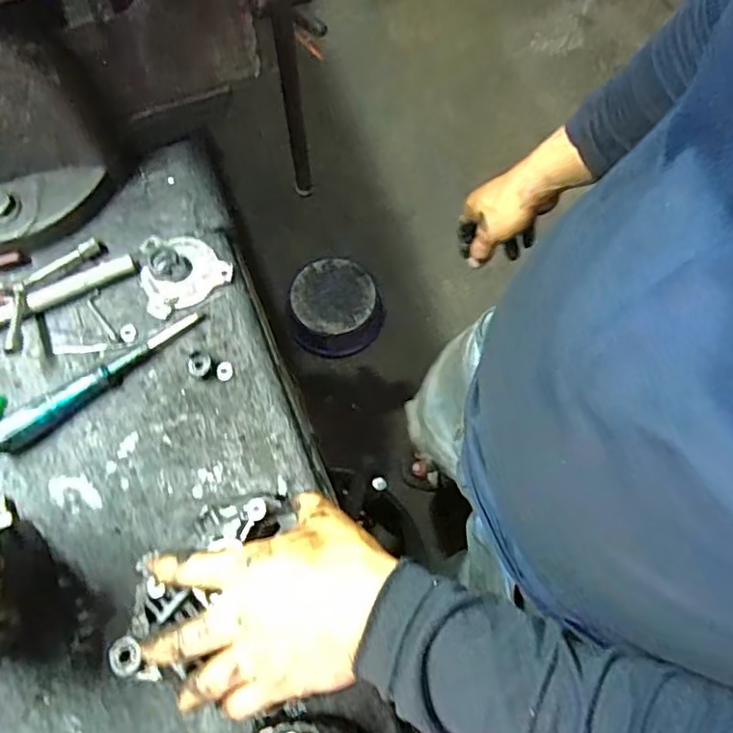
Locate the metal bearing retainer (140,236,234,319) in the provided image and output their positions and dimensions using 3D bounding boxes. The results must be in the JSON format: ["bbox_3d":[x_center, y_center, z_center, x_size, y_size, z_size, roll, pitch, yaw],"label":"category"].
[{"bbox_3d":[-0.172,-0.092,0.567,0.079,0.009,0.077,-29,72,-11],"label":"metal bearing retainer"}]

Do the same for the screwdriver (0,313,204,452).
[{"bbox_3d":[-0.228,0.006,0.519,0.194,0.026,0.023,-38,74,-14],"label":"screwdriver"}]

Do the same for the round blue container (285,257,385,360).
[{"bbox_3d":[-0.075,-0.143,1.392,0.213,0.094,0.211,0,69,-1],"label":"round blue container"}]

